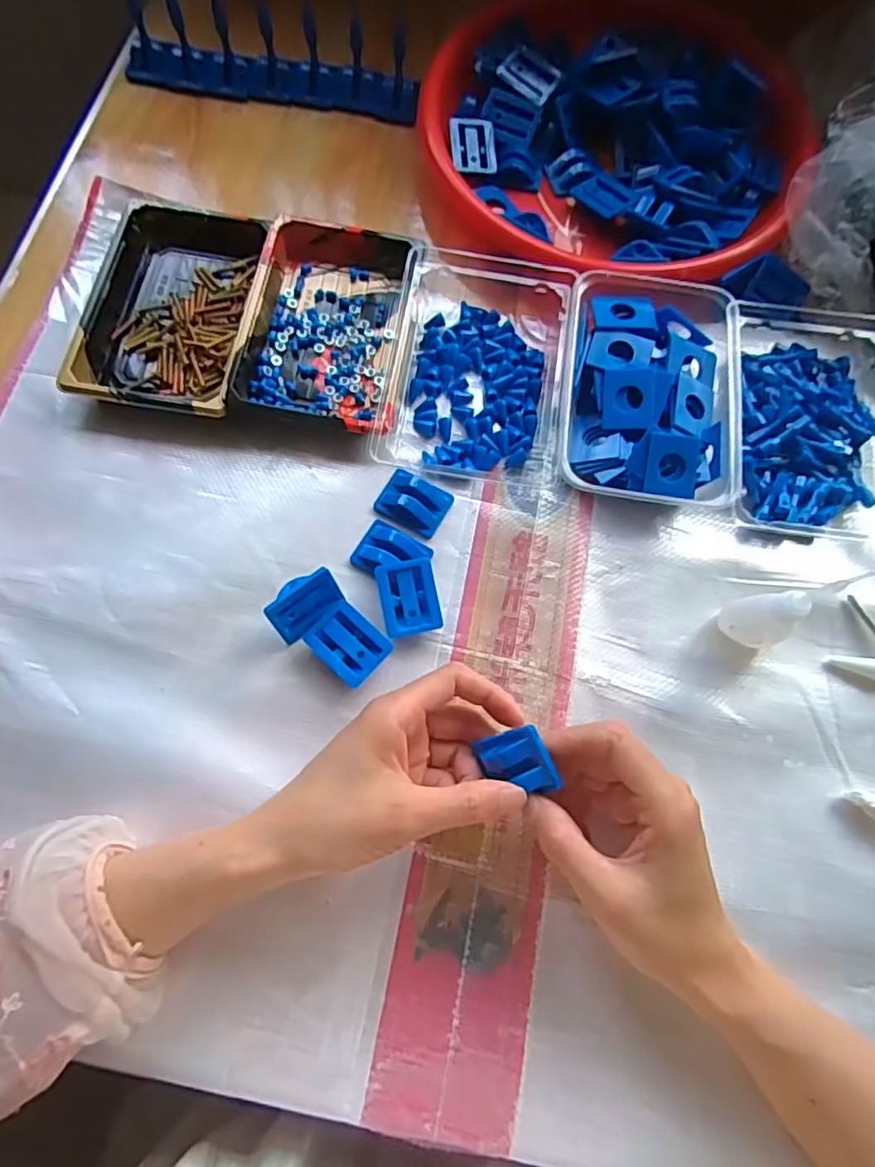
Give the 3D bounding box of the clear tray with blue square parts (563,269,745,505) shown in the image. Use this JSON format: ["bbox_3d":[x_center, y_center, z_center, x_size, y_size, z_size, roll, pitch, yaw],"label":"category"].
[{"bbox_3d":[0.139,-0.129,0.414,0.110,0.033,0.157,8,72,-1],"label":"clear tray with blue square parts"}]

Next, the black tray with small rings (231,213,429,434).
[{"bbox_3d":[-0.075,-0.182,0.426,0.107,0.026,0.160,8,72,-1],"label":"black tray with small rings"}]

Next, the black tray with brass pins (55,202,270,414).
[{"bbox_3d":[-0.183,-0.194,0.428,0.109,0.022,0.163,9,72,-1],"label":"black tray with brass pins"}]

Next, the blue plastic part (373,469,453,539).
[{"bbox_3d":[-0.015,-0.053,0.398,0.044,0.007,0.033,27,73,5],"label":"blue plastic part"}]

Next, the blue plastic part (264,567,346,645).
[{"bbox_3d":[-0.080,0.012,0.368,0.044,0.034,0.012,-35,44,-8],"label":"blue plastic part"}]

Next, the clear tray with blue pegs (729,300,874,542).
[{"bbox_3d":[0.261,-0.121,0.417,0.134,0.032,0.183,8,72,-1],"label":"clear tray with blue pegs"}]

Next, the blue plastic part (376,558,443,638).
[{"bbox_3d":[-0.017,0.010,0.377,0.034,0.016,0.045,-11,73,-7],"label":"blue plastic part"}]

